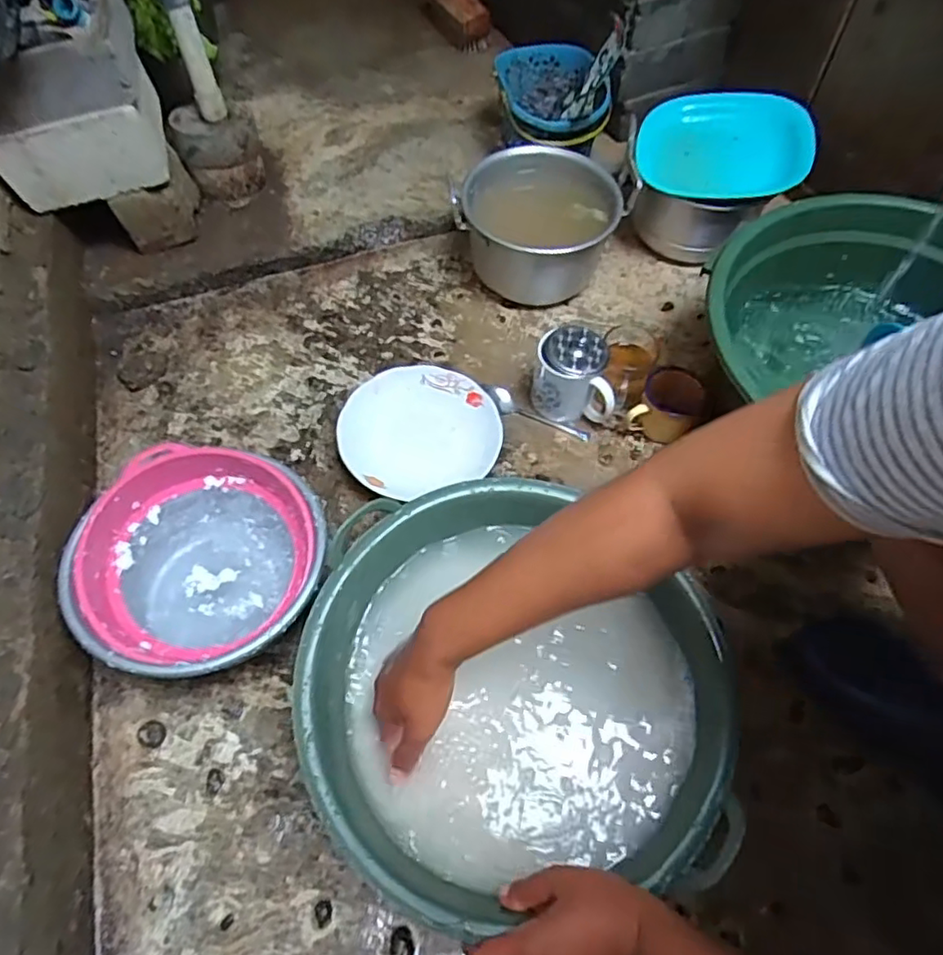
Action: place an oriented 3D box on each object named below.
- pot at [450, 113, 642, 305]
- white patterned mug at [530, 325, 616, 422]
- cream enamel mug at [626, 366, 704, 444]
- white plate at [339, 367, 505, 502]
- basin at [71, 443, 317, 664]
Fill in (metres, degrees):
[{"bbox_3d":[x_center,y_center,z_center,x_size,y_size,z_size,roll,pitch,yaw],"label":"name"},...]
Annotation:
[{"bbox_3d":[0.102,-0.357,0.902,0.222,0.146,0.211,0,60,0],"label":"pot"},{"bbox_3d":[0.129,-0.126,0.796,0.099,0.104,0.077,4,60,2],"label":"white patterned mug"},{"bbox_3d":[0.244,-0.086,0.788,0.073,0.076,0.067,0,60,0],"label":"cream enamel mug"},{"bbox_3d":[-0.063,-0.055,0.782,0.198,0.043,0.189,0,60,0],"label":"white plate"},{"bbox_3d":[-0.267,0.087,0.644,0.199,0.120,0.200,0,60,0],"label":"basin"}]

